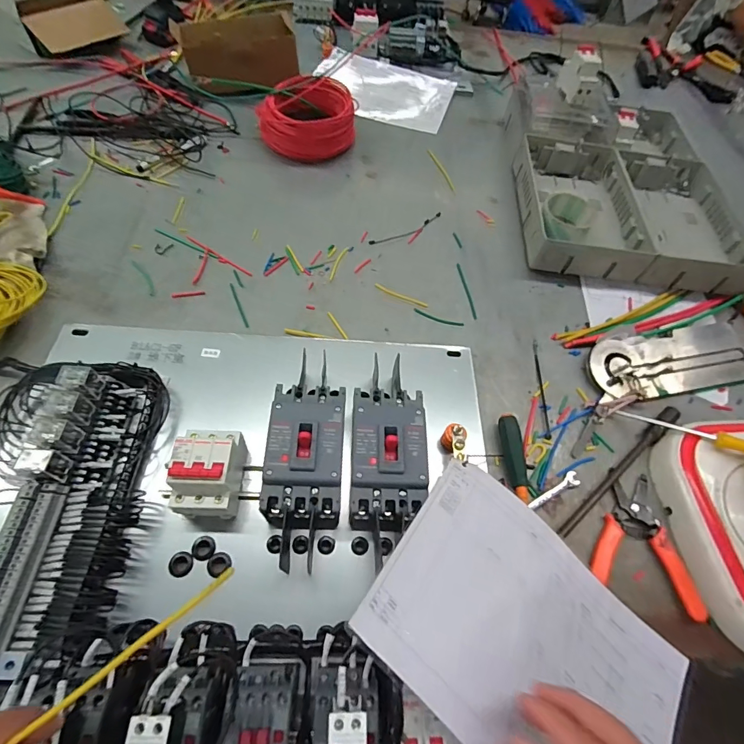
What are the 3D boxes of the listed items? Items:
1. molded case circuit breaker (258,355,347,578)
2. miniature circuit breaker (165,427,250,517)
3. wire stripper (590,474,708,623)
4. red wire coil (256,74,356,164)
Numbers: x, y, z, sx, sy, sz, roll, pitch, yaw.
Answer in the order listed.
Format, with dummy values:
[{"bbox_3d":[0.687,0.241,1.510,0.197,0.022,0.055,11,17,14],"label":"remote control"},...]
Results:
[{"bbox_3d":[-0.068,0.085,0.431,0.080,0.074,0.211,3,58,-4],"label":"molded case circuit breaker"},{"bbox_3d":[-0.160,0.098,0.409,0.052,0.078,0.078,3,57,-3],"label":"miniature circuit breaker"},{"bbox_3d":[0.297,0.175,0.450,0.103,0.012,0.134,17,57,6],"label":"wire stripper"},{"bbox_3d":[-0.119,-0.480,0.776,0.155,0.102,0.133,36,61,17],"label":"red wire coil"}]

